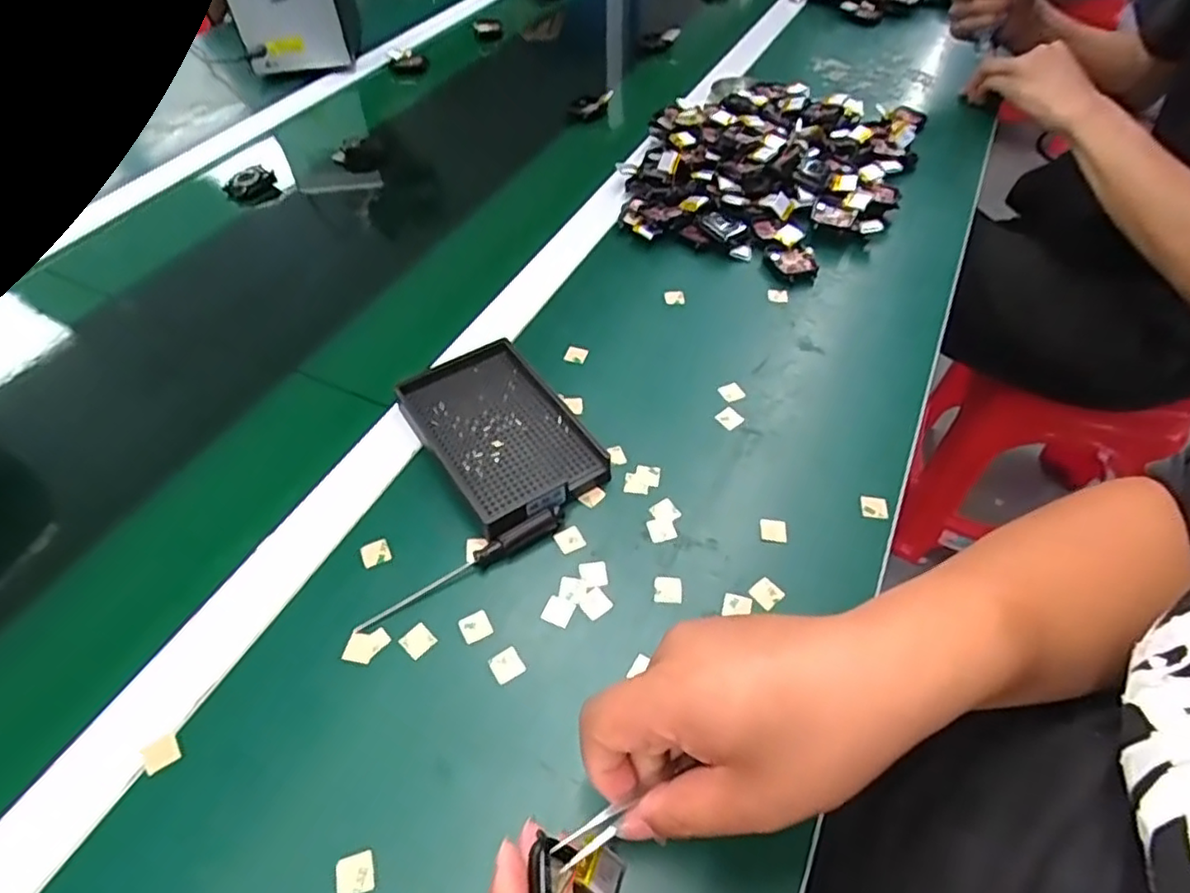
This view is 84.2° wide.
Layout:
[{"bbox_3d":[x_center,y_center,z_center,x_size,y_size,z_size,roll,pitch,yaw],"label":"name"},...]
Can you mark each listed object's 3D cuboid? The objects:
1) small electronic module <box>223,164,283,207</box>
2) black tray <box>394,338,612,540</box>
[{"bbox_3d":[-0.360,-0.273,0.693,0.051,0.032,0.023,-24,53,-17],"label":"small electronic module"},{"bbox_3d":[-0.062,-0.010,0.440,0.094,0.027,0.138,-30,56,-22],"label":"black tray"}]

